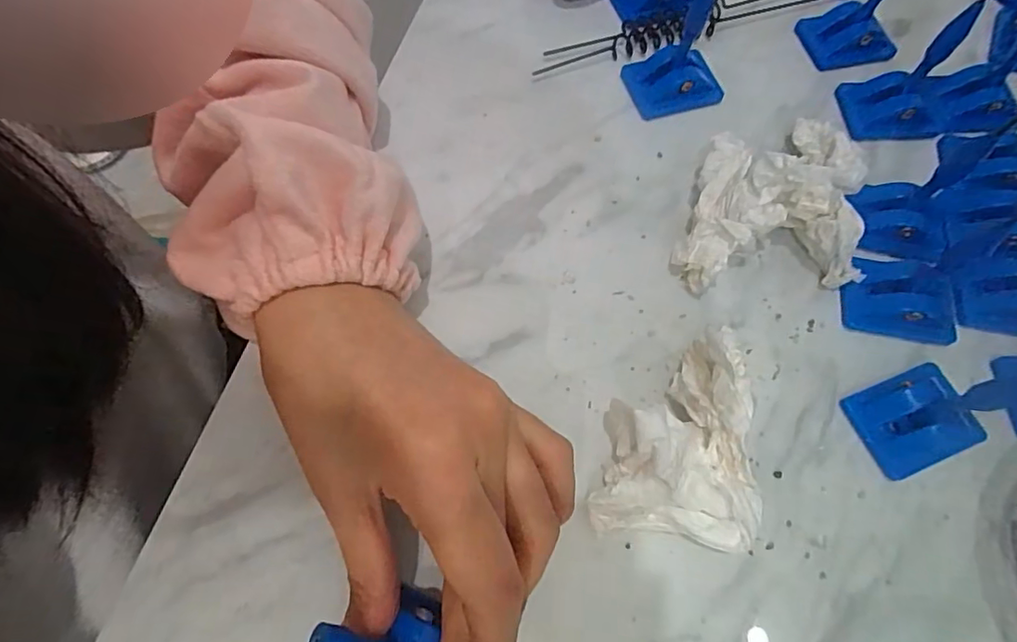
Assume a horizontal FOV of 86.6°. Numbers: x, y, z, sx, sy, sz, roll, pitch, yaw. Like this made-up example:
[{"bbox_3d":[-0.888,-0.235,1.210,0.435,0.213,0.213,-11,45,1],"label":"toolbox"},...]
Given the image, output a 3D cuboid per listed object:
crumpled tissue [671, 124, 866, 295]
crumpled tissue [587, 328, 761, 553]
[{"bbox_3d":[0.113,-0.056,0.232,0.082,0.041,0.077,-2,68,-2],"label":"crumpled tissue"},{"bbox_3d":[0.062,0.037,0.194,0.054,0.041,0.078,8,69,2],"label":"crumpled tissue"}]

